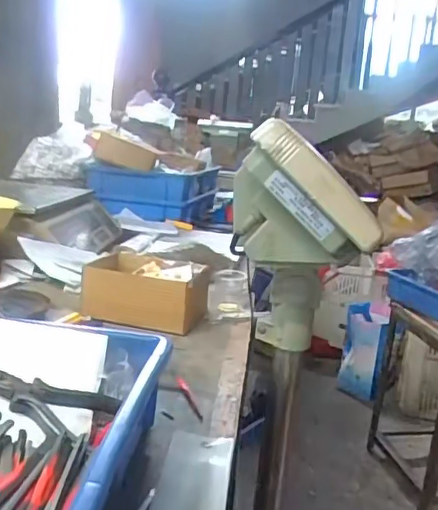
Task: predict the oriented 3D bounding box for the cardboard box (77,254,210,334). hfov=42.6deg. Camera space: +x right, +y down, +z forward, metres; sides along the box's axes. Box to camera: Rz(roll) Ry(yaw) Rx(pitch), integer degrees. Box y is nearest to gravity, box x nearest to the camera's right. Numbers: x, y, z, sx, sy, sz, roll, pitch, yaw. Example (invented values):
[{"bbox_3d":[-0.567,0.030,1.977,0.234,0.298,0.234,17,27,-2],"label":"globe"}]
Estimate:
[{"bbox_3d":[-0.097,0.051,0.767,0.152,0.073,0.120,7,13,13],"label":"cardboard box"}]

